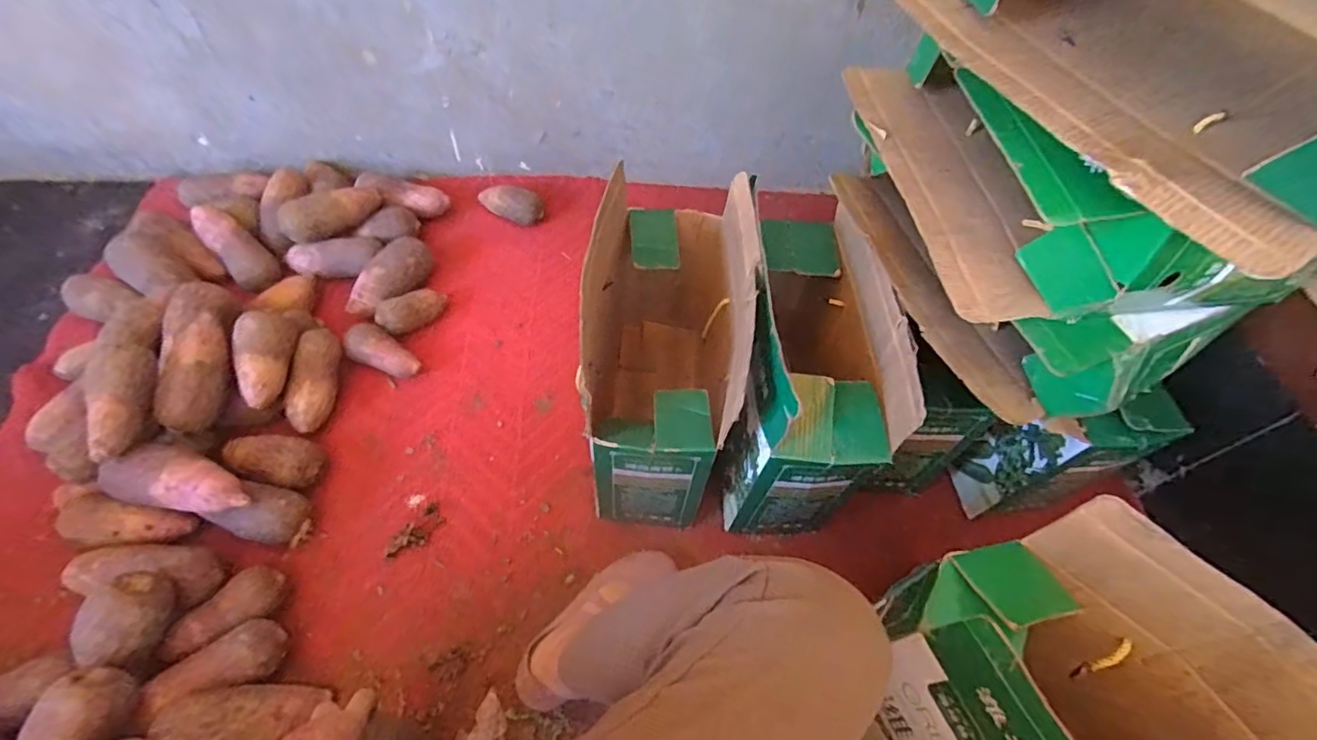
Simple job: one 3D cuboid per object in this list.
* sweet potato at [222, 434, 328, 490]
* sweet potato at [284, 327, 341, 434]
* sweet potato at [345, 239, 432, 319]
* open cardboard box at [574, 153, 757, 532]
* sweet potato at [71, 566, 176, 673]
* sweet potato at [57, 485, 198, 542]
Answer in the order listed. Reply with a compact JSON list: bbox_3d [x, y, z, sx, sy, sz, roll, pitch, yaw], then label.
[{"bbox_3d":[-0.539,0.123,0.810,0.124,0.055,0.077,12,57,4],"label":"sweet potato"},{"bbox_3d":[-0.514,0.014,0.875,0.054,0.065,0.160,3,77,-2],"label":"sweet potato"},{"bbox_3d":[-0.453,-0.154,0.994,0.081,0.064,0.165,20,58,9],"label":"sweet potato"},{"bbox_3d":[0.005,-0.024,0.786,0.187,0.362,0.367,2,57,-3],"label":"open cardboard box"},{"bbox_3d":[-0.595,0.277,0.648,0.074,0.066,0.098,13,57,4],"label":"sweet potato"},{"bbox_3d":[-0.698,0.191,0.745,0.168,0.058,0.070,16,56,-14],"label":"sweet potato"}]

